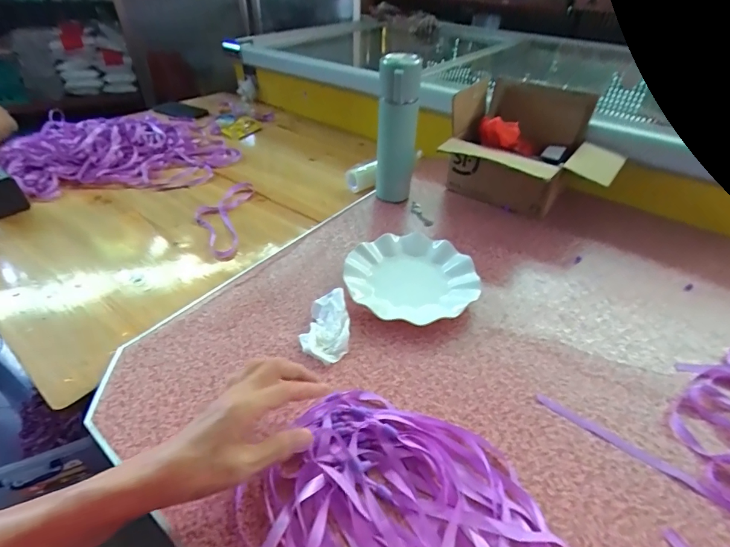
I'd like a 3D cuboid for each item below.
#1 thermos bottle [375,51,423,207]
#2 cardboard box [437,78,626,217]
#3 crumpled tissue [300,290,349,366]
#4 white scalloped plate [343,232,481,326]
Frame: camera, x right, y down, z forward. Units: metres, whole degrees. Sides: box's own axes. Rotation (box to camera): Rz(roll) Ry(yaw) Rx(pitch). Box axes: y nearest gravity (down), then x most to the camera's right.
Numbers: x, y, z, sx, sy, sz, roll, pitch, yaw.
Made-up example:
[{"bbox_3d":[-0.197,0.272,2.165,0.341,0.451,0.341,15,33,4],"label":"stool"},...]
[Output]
[{"bbox_3d":[0.054,-0.230,0.665,0.066,0.253,0.058,5,41,5],"label":"thermos bottle"},{"bbox_3d":[0.282,-0.202,0.674,0.262,0.183,0.205,25,46,25],"label":"cardboard box"},{"bbox_3d":[-0.049,0.064,0.482,0.057,0.029,0.096,2,41,1],"label":"crumpled tissue"},{"bbox_3d":[0.065,0.007,0.551,0.177,0.026,0.176,1,41,-1],"label":"white scalloped plate"}]

